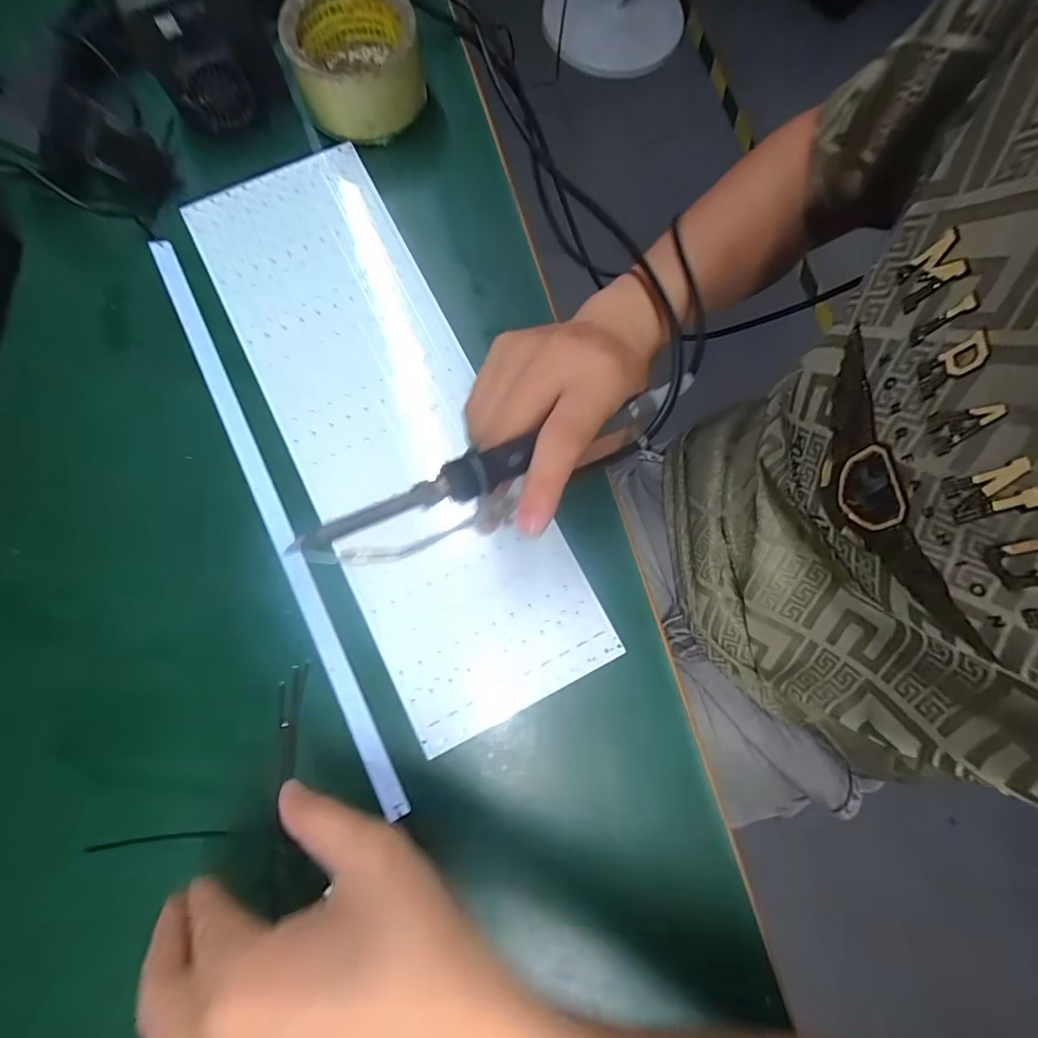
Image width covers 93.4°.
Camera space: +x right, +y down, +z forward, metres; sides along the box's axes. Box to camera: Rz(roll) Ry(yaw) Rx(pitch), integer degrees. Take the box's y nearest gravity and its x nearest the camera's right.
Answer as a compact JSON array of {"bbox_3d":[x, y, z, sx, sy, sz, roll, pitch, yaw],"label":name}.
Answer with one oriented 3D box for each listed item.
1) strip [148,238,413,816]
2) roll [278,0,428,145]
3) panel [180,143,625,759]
[{"bbox_3d":[-0.157,-0.009,0.303,0.016,0.007,0.392,-26,80,-5],"label":"strip"},{"bbox_3d":[-0.115,-0.327,0.350,0.087,0.048,0.094,0,79,0],"label":"roll"},{"bbox_3d":[-0.085,-0.066,0.316,0.128,0.010,0.395,-27,80,-5],"label":"panel"}]

